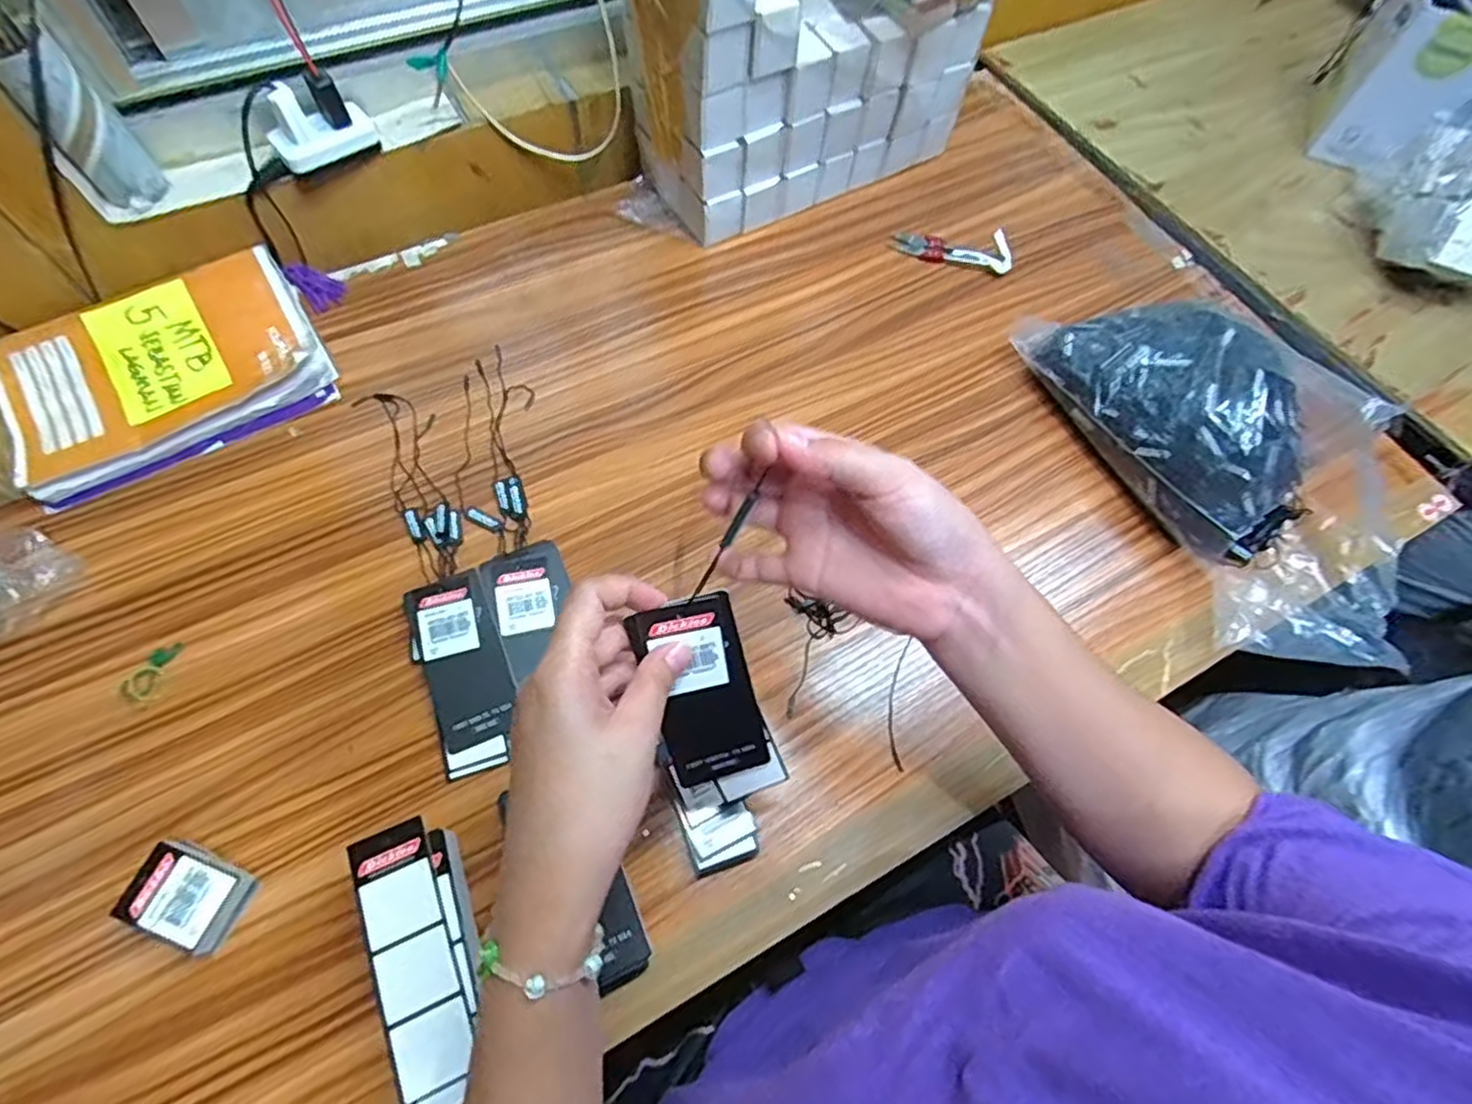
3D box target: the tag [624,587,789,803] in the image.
[{"bbox_3d":[-0.013,0.077,0.340,0.051,0.130,0.007,-19,28,-3],"label":"tag"}]

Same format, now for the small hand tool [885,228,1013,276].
[{"bbox_3d":[0.195,-0.277,0.625,0.107,0.012,0.051,9,64,1],"label":"small hand tool"}]

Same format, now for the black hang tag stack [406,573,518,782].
[{"bbox_3d":[-0.171,0.074,0.432,0.053,0.018,0.121,-22,68,-13],"label":"black hang tag stack"}]

